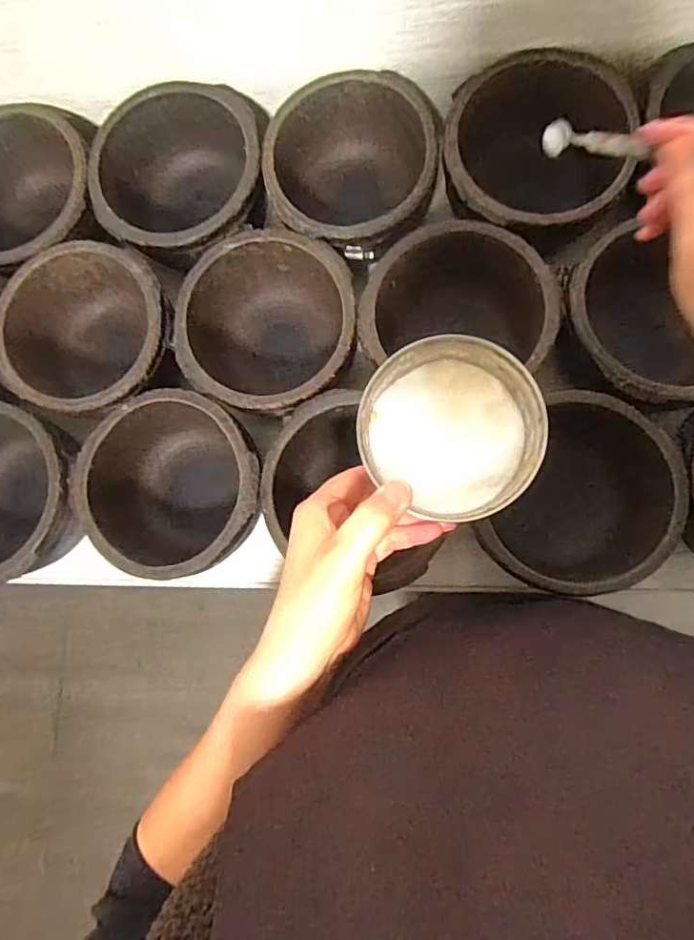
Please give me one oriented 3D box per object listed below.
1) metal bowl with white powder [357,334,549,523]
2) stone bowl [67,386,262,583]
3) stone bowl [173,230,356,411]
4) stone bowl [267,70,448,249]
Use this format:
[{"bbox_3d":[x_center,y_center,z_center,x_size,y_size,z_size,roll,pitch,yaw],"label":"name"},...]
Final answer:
[{"bbox_3d":[0.060,-0.022,0.321,0.099,0.041,0.100,-1,84,6],"label":"metal bowl with white powder"},{"bbox_3d":[-0.139,0.013,0.475,0.150,0.102,0.139,-1,84,6],"label":"stone bowl"},{"bbox_3d":[-0.061,-0.117,0.482,0.142,0.100,0.145,-1,84,6],"label":"stone bowl"},{"bbox_3d":[0.007,-0.255,0.481,0.142,0.083,0.146,-1,84,6],"label":"stone bowl"}]

